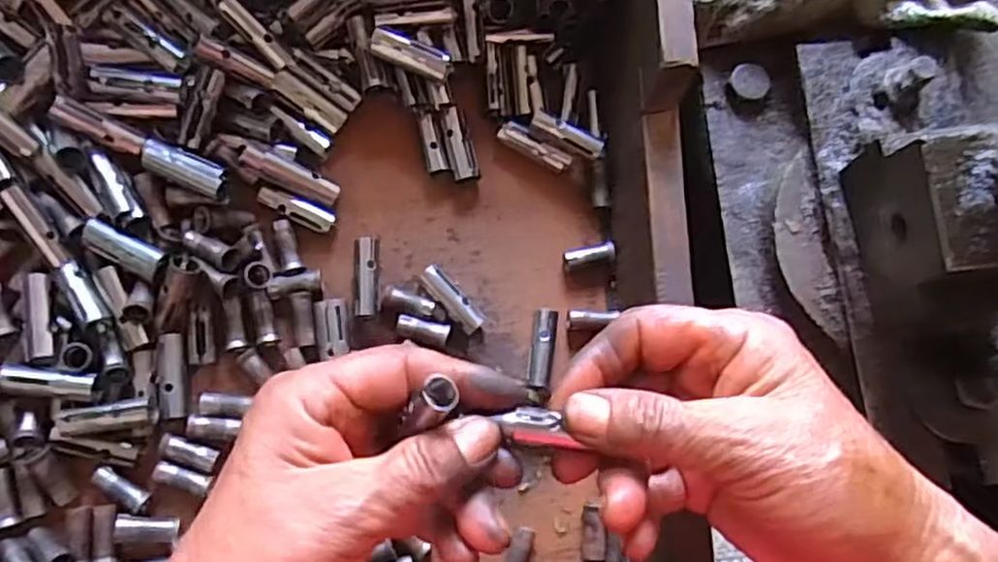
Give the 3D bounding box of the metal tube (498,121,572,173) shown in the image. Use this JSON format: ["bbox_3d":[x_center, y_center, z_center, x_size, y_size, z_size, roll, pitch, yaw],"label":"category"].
[{"bbox_3d":[0.017,-0.066,0.357,0.038,0.013,0.010,30,79,2],"label":"metal tube"}]

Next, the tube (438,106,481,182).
[{"bbox_3d":[-0.020,-0.067,0.350,0.013,0.011,0.037,-14,80,-6],"label":"tube"}]

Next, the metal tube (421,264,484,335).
[{"bbox_3d":[-0.022,0.009,0.339,0.011,0.012,0.037,-41,84,-10],"label":"metal tube"}]

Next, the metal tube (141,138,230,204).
[{"bbox_3d":[-0.137,-0.049,0.311,0.040,0.014,0.015,23,78,1],"label":"metal tube"}]

